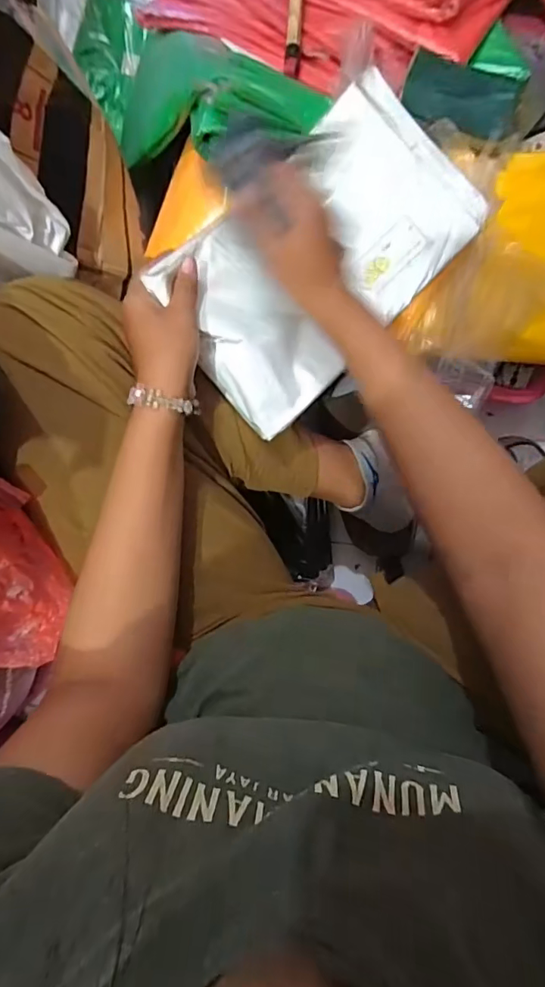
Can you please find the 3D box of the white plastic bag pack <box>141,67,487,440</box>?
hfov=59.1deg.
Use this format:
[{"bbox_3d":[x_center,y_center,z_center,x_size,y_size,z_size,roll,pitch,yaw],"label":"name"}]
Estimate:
[{"bbox_3d":[0.042,-0.205,0.424,0.284,0.047,0.165,-46,106,-8],"label":"white plastic bag pack"}]

